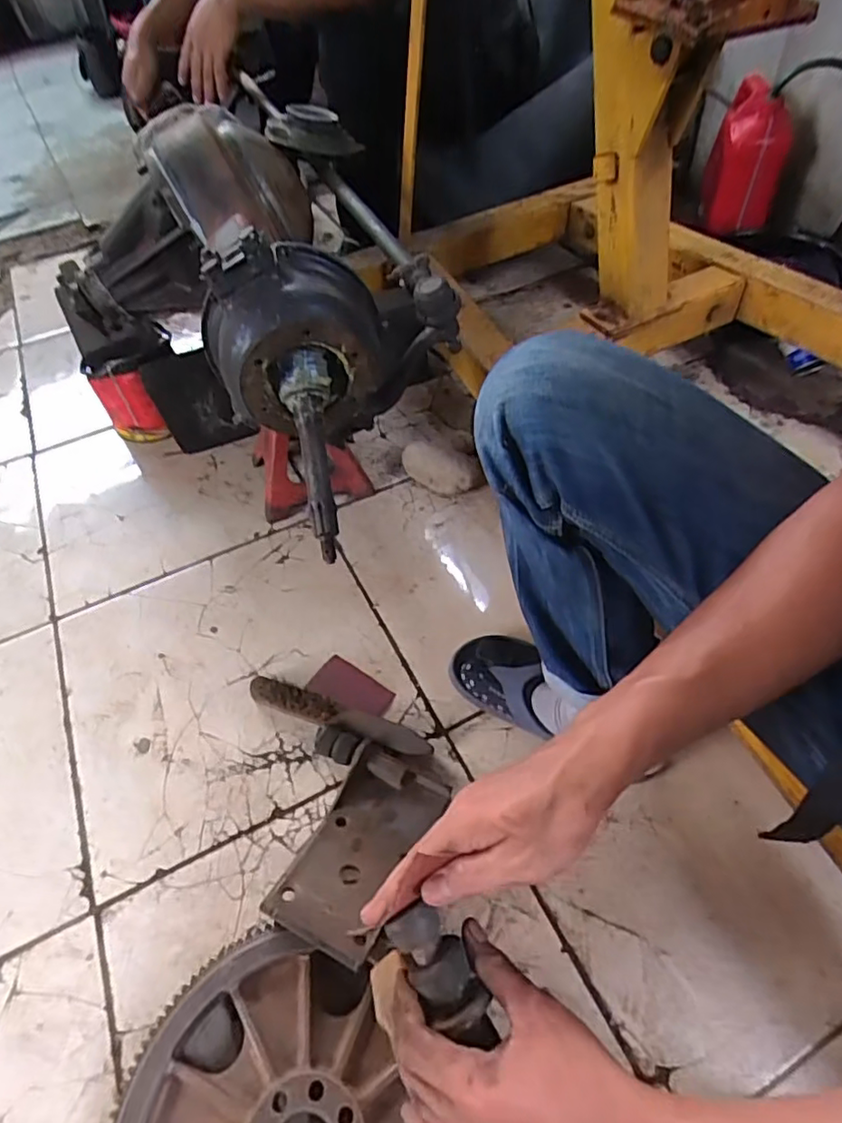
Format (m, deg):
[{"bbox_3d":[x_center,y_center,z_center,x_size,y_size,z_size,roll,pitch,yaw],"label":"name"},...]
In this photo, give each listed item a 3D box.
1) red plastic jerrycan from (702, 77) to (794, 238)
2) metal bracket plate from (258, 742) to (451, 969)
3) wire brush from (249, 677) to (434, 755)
[{"bbox_3d":[0.655,-0.796,1.210,0.144,0.226,0.159,18,55,15],"label":"red plastic jerrycan"},{"bbox_3d":[-0.059,0.288,0.612,0.108,0.030,0.204,21,38,17],"label":"metal bracket plate"},{"bbox_3d":[-0.101,0.184,0.722,0.237,0.035,0.032,16,54,14],"label":"wire brush"}]

